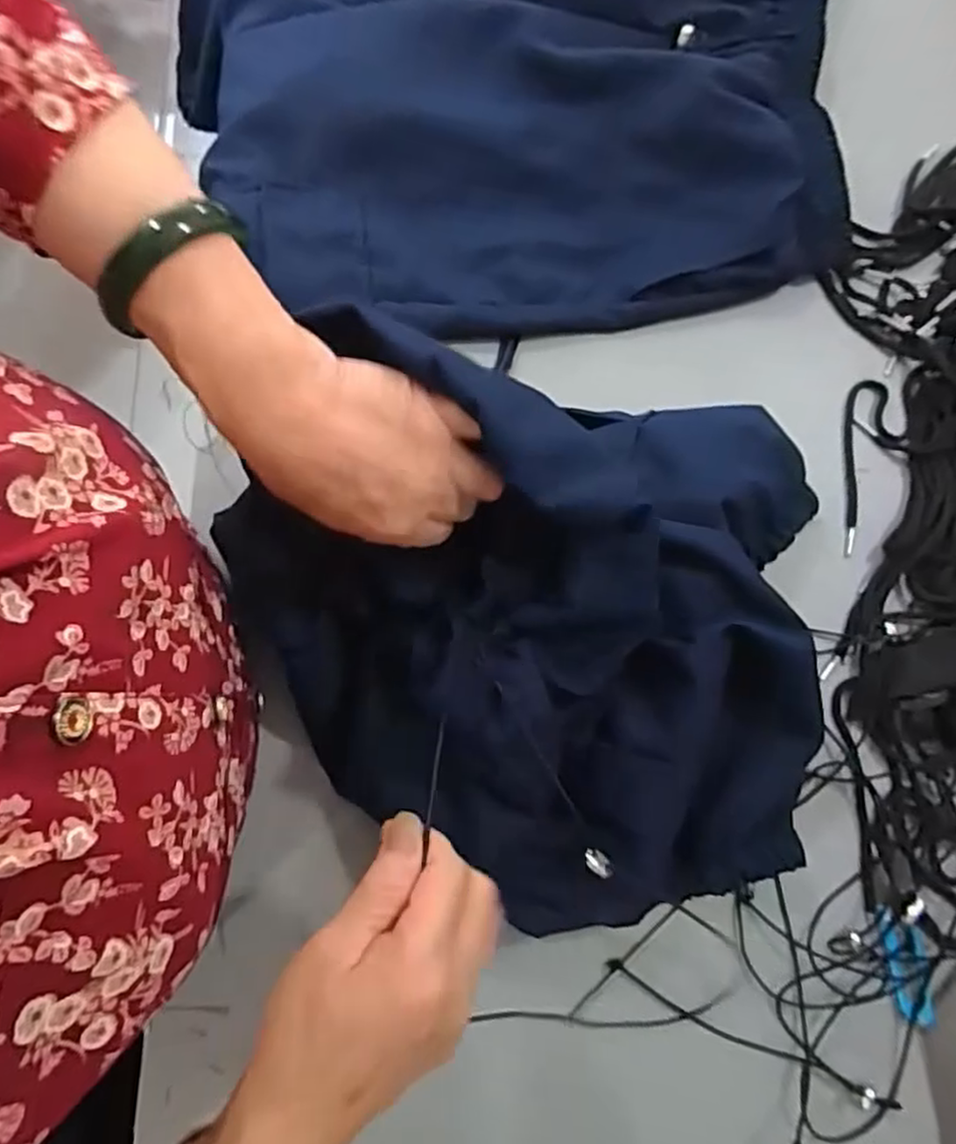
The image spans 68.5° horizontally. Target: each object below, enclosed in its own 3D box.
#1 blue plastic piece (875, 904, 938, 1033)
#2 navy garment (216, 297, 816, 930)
[{"bbox_3d":[0.264,0.244,0.432,0.025,0.009,0.066,-3,78,-2],"label":"blue plastic piece"},{"bbox_3d":[0.045,0.039,0.363,0.343,0.154,0.288,-5,79,-2],"label":"navy garment"}]

